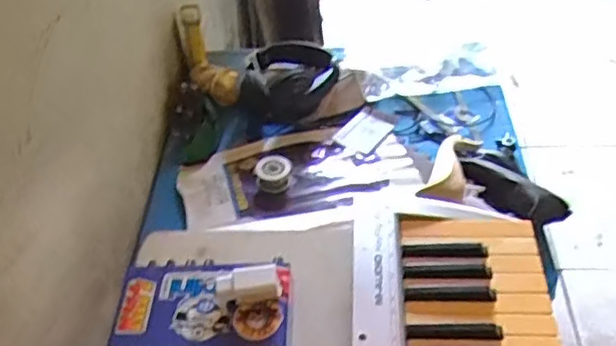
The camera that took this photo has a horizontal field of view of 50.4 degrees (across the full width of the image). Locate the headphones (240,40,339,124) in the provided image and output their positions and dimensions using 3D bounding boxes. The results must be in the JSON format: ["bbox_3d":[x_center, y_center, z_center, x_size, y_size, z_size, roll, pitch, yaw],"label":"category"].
[{"bbox_3d":[-0.031,-0.176,1.151,0.166,0.063,0.182,-2,43,2],"label":"headphones"}]

